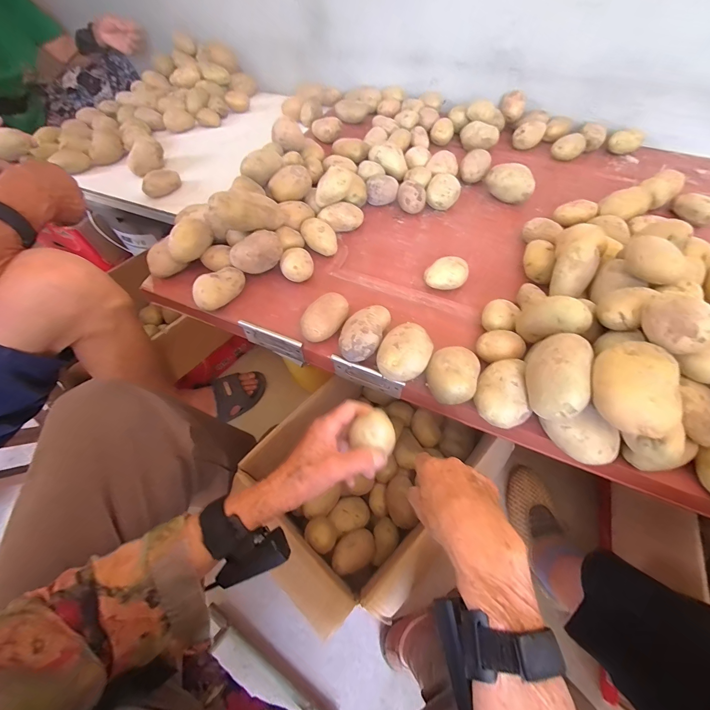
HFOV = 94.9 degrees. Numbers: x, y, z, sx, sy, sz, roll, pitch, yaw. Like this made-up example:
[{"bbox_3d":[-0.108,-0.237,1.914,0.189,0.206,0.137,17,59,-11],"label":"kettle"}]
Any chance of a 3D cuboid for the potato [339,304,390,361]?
[{"bbox_3d":[0.014,-0.028,0.434,0.050,0.055,0.089,15,60,12],"label":"potato"}]

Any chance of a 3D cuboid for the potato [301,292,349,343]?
[{"bbox_3d":[-0.041,-0.053,0.451,0.043,0.046,0.078,32,64,20],"label":"potato"}]

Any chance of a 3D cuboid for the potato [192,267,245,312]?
[{"bbox_3d":[-0.202,-0.098,0.488,0.077,0.043,0.041,-36,63,-19],"label":"potato"}]

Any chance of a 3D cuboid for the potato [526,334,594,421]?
[{"bbox_3d":[0.211,0.022,0.343,0.047,0.053,0.092,12,59,9],"label":"potato"}]

